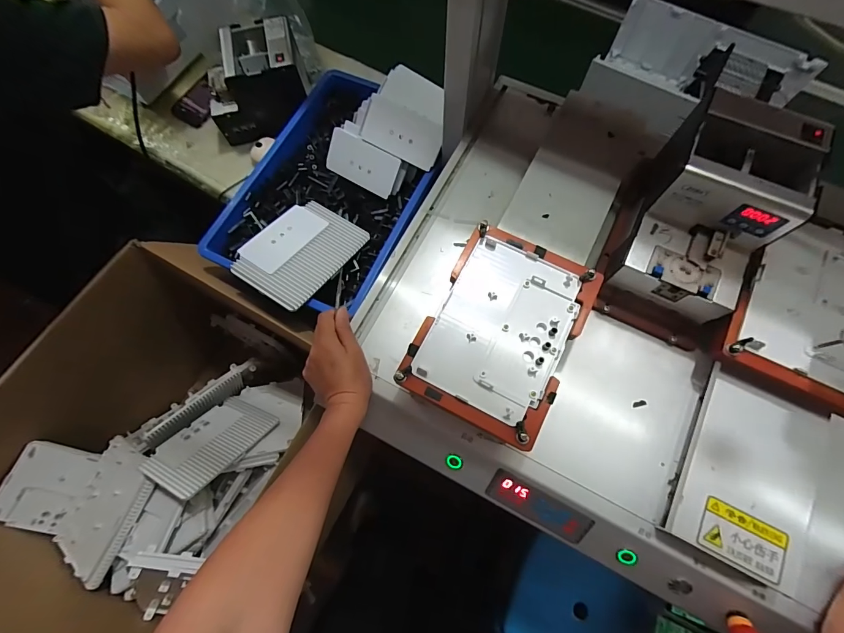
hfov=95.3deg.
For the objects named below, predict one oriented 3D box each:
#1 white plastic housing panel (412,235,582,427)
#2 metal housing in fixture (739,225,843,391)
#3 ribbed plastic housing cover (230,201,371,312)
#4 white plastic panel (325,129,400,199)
[{"bbox_3d":[0.090,0.010,0.430,0.137,0.007,0.187,26,74,9],"label":"white plastic housing panel"},{"bbox_3d":[0.448,-0.019,0.437,0.131,0.019,0.182,25,74,9],"label":"metal housing in fixture"},{"bbox_3d":[-0.195,-0.106,0.623,0.139,0.023,0.192,32,59,9],"label":"ribbed plastic housing cover"},{"bbox_3d":[-0.107,-0.274,0.688,0.134,0.009,0.074,29,119,6],"label":"white plastic panel"}]

